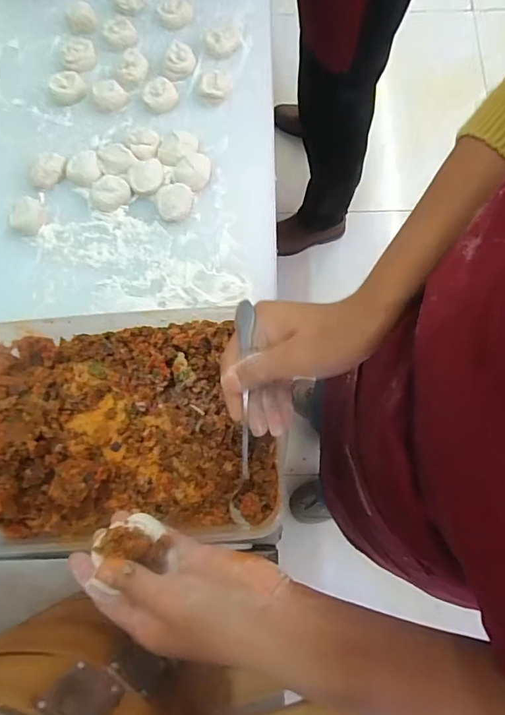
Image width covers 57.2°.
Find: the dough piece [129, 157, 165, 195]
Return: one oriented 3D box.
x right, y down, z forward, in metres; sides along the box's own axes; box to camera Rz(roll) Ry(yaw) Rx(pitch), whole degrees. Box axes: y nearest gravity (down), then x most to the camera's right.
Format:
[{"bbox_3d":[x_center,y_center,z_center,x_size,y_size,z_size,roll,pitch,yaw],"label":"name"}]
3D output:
[{"bbox_3d":[-0.124,-0.216,0.543,0.038,0.013,0.047,3,76,1],"label":"dough piece"}]

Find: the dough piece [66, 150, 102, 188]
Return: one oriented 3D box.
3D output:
[{"bbox_3d":[-0.202,-0.223,0.552,0.040,0.013,0.041,0,75,1],"label":"dough piece"}]

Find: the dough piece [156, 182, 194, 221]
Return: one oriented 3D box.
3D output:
[{"bbox_3d":[-0.091,-0.180,0.536,0.041,0.012,0.043,0,75,1],"label":"dough piece"}]

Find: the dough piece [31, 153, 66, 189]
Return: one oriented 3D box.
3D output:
[{"bbox_3d":[-0.243,-0.222,0.553,0.037,0.019,0.038,0,75,1],"label":"dough piece"}]

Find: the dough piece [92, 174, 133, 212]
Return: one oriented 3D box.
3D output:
[{"bbox_3d":[-0.168,-0.193,0.543,0.046,0.017,0.040,31,78,8],"label":"dough piece"}]

